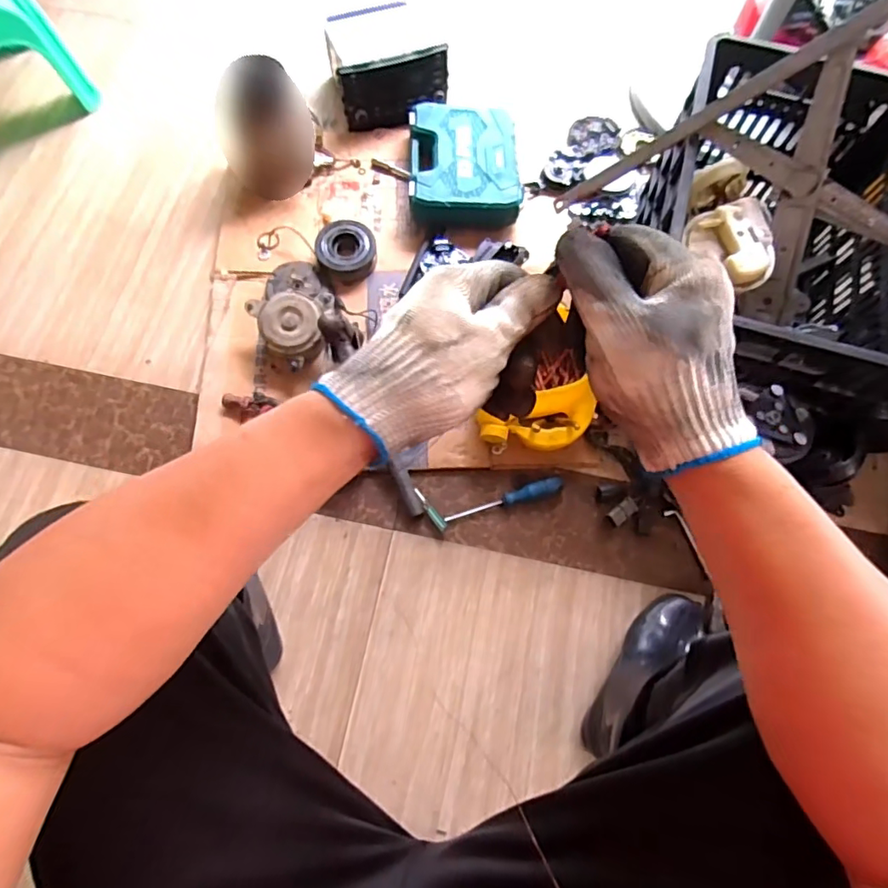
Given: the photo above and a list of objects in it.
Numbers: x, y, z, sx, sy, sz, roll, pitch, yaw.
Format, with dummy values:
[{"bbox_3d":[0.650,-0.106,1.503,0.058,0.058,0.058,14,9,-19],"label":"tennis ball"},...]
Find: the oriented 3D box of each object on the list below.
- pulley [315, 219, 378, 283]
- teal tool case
[{"bbox_3d":[-0.171,-0.339,0.958,0.103,0.037,0.113,9,69,3],"label":"pulley"},{"bbox_3d":[0.038,-0.515,1.006,0.200,0.067,0.253,0,69,0],"label":"teal tool case"}]

